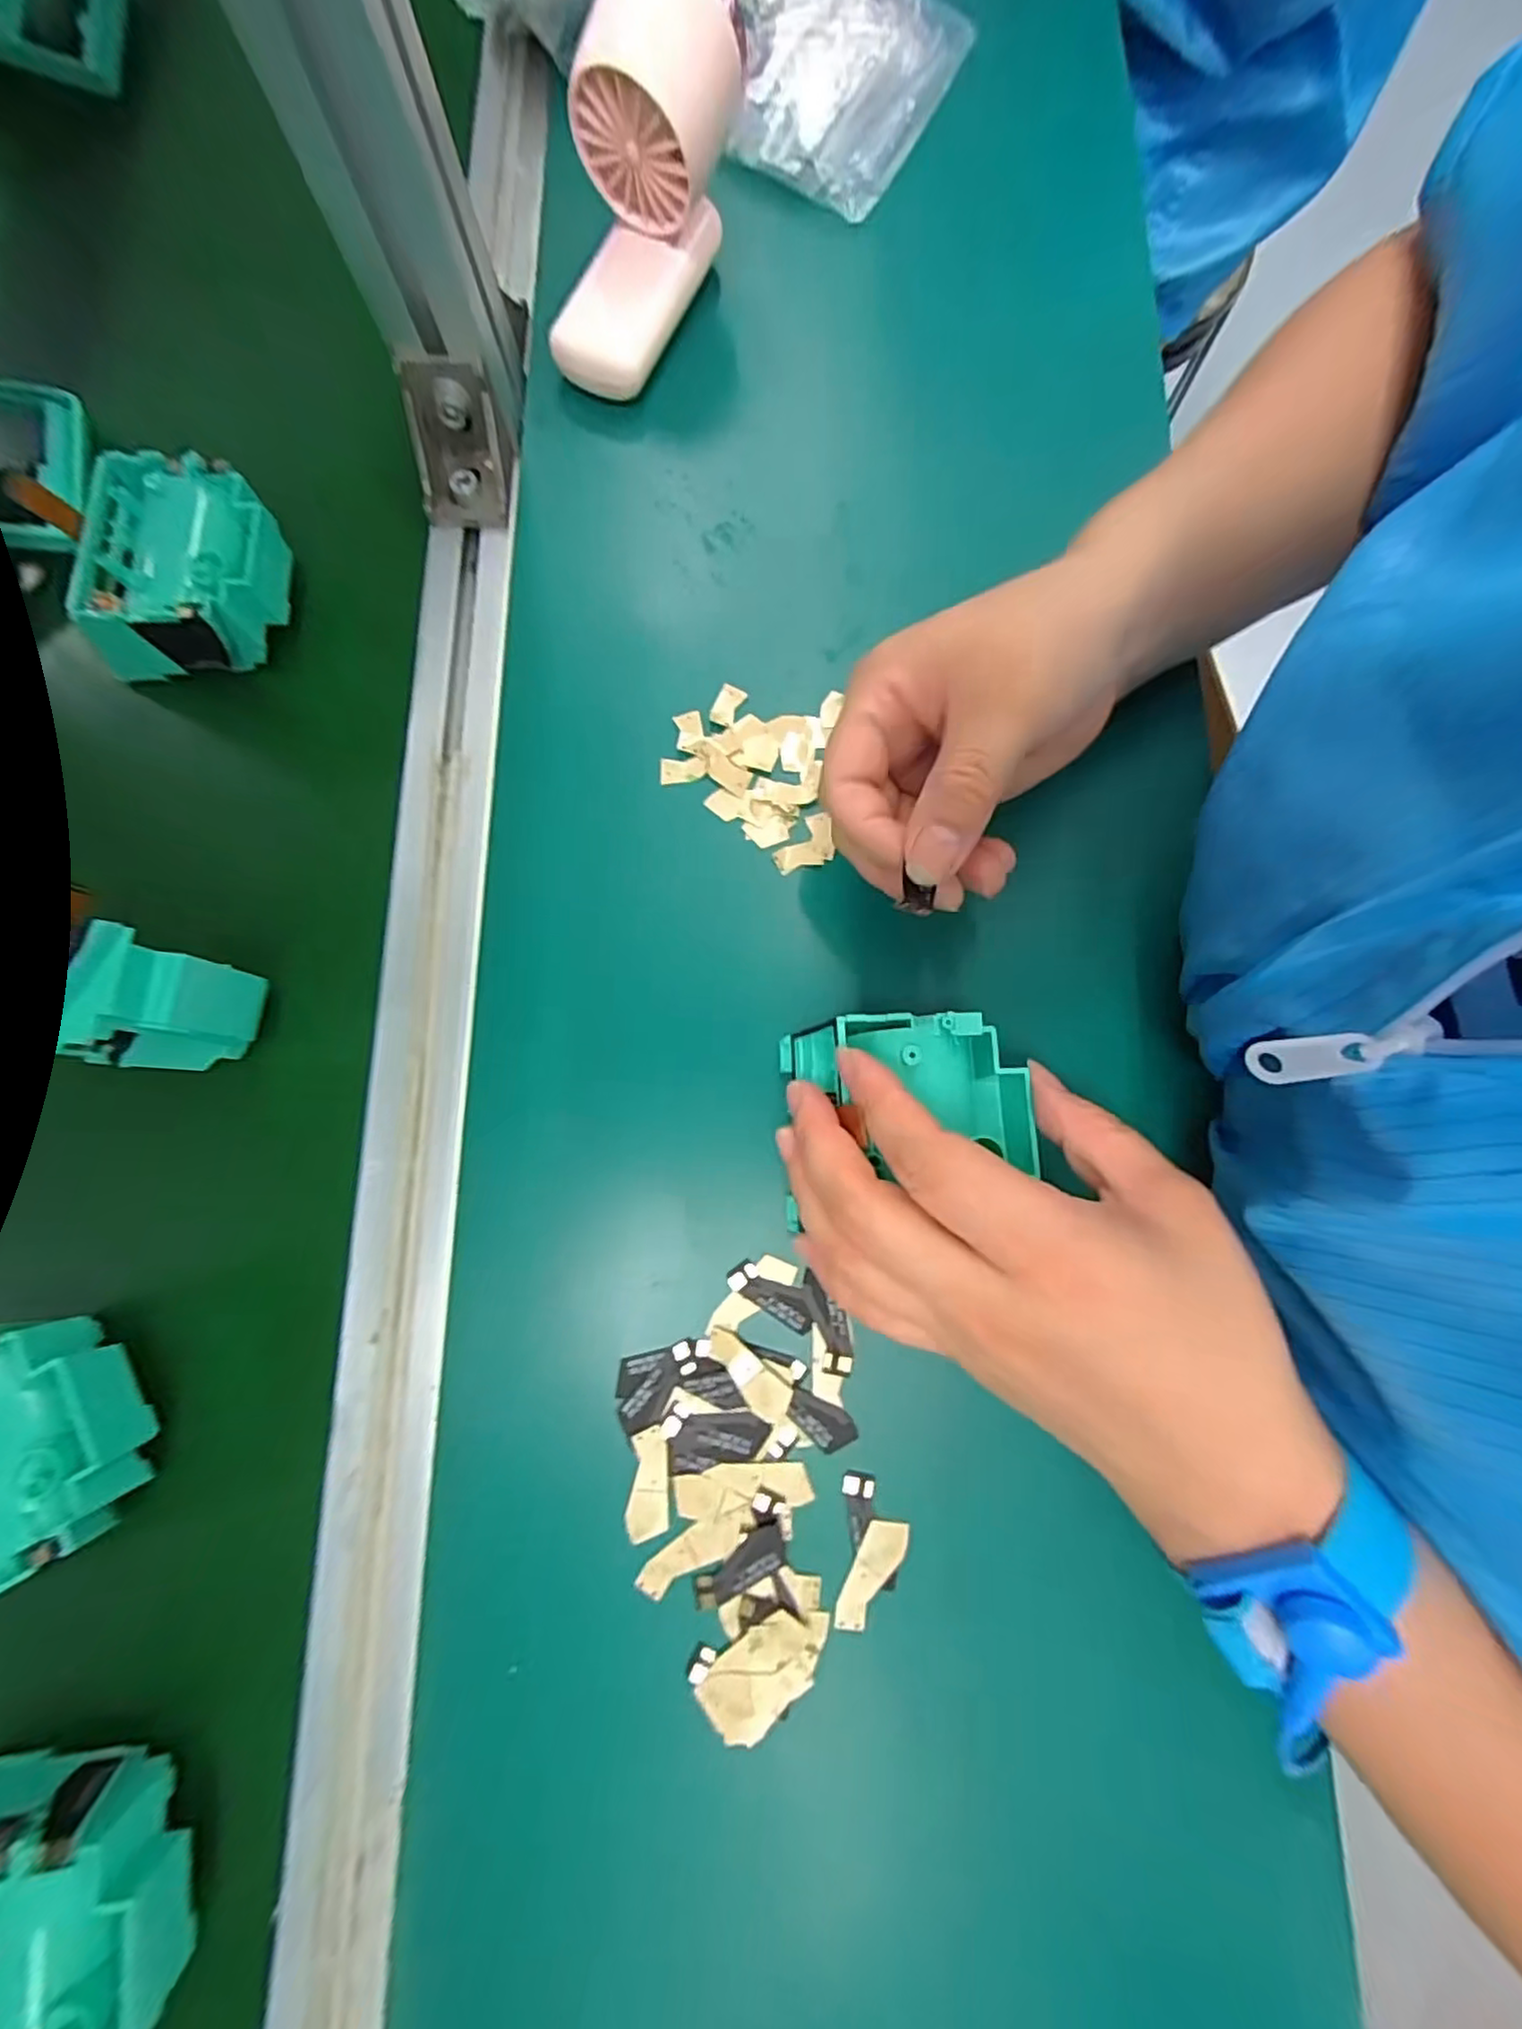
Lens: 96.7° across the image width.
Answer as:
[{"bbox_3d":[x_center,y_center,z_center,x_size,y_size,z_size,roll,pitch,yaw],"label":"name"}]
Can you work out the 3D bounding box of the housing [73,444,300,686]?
[{"bbox_3d":[-0.234,-0.179,0.280,0.069,0.036,0.080,9,80,0],"label":"housing"}]

